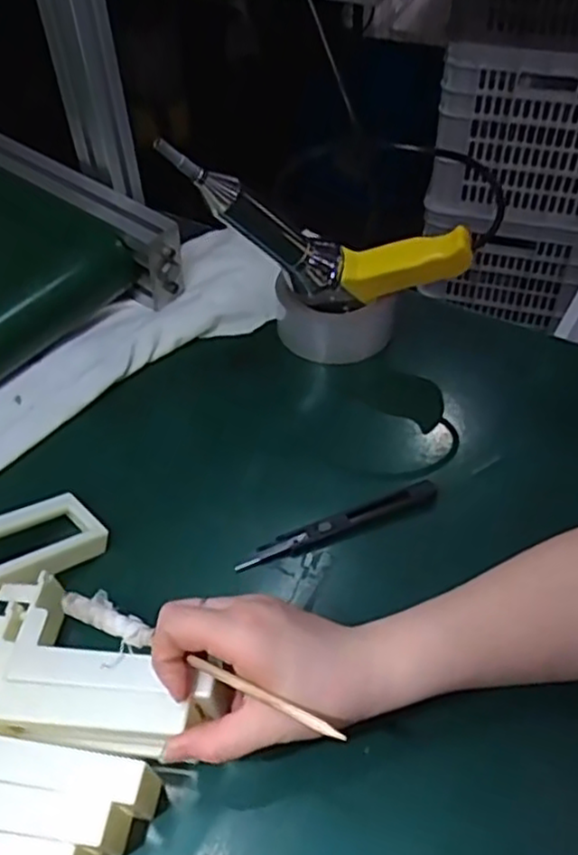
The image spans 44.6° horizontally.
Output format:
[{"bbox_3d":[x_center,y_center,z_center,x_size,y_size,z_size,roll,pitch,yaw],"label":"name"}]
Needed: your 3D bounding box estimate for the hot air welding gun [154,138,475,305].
[{"bbox_3d":[0.015,-0.153,0.565,0.260,0.114,0.046,14,44,-20],"label":"hot air welding gun"}]

